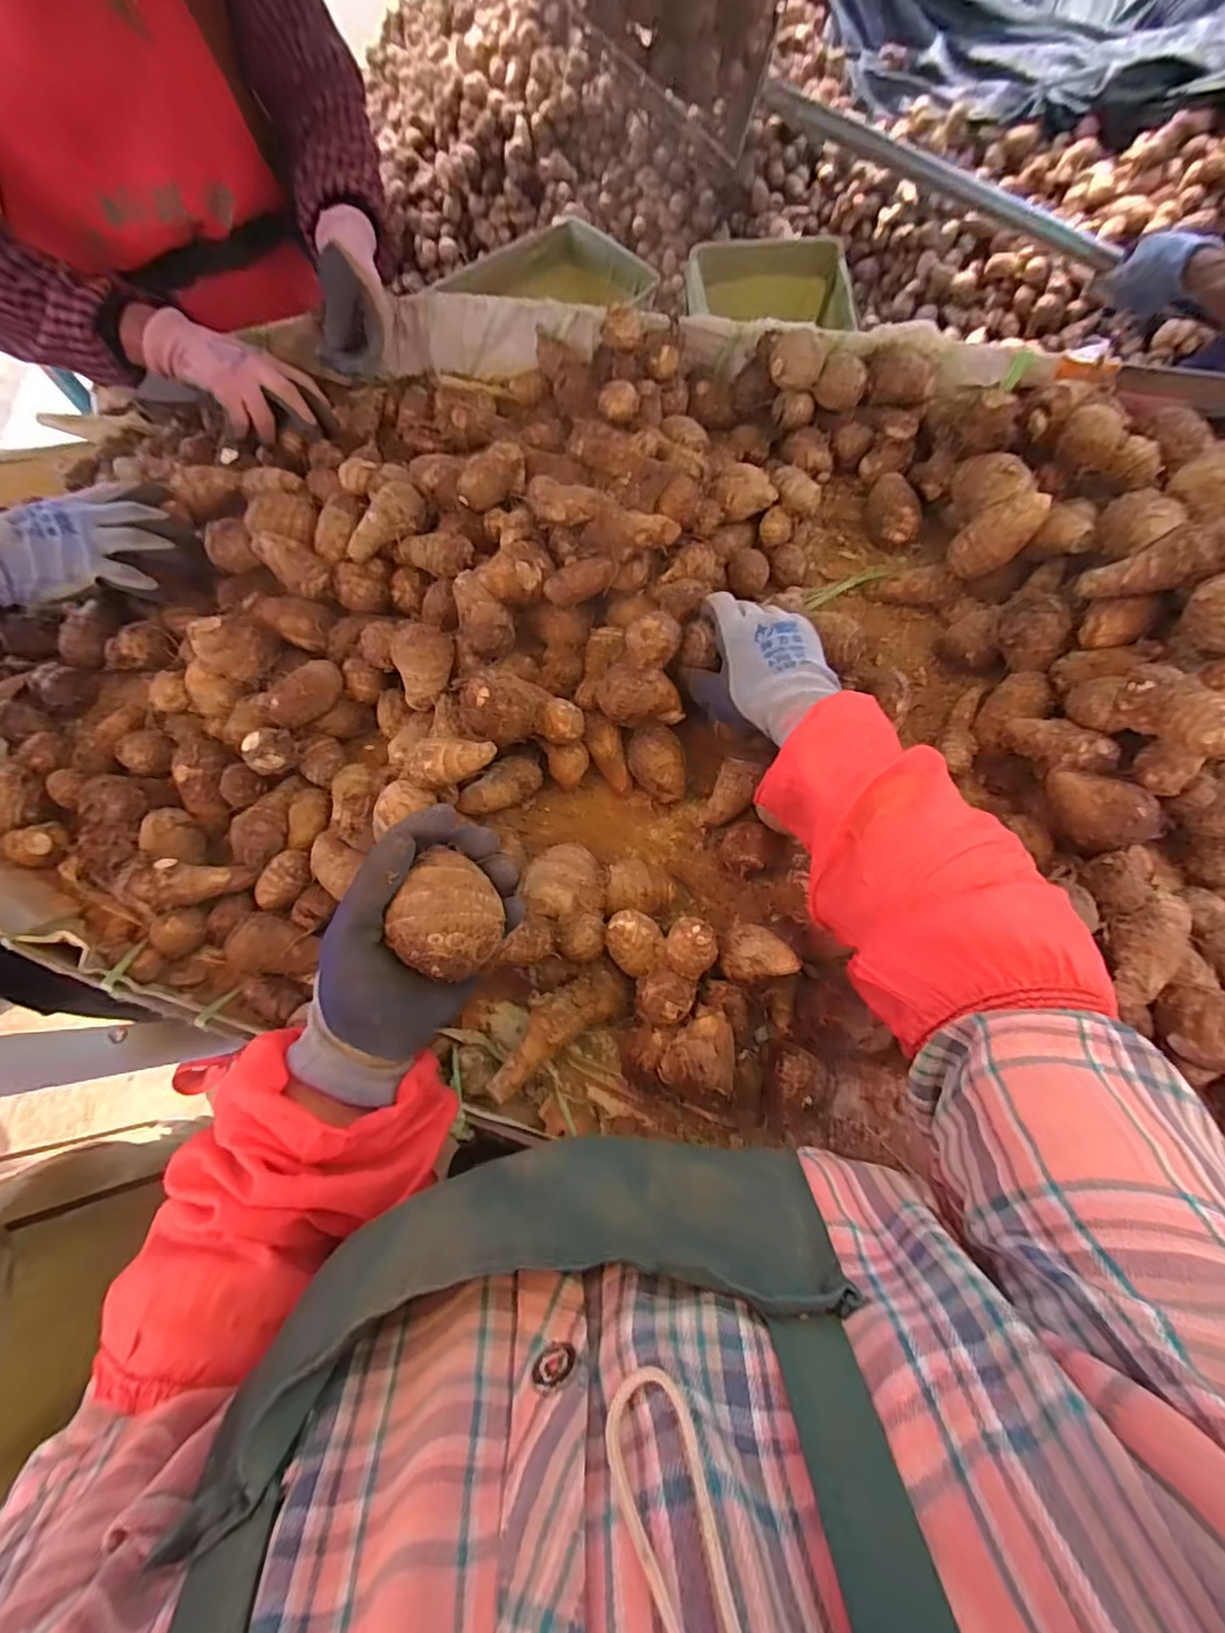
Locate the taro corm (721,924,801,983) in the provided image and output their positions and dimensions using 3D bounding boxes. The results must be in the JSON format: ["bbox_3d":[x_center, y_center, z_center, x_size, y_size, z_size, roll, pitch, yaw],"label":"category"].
[{"bbox_3d":[0.100,0.092,0.397,0.051,0.029,0.034,-8,51,40],"label":"taro corm"}]

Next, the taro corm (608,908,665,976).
[{"bbox_3d":[0.015,0.087,0.424,0.035,0.028,0.043,-28,75,-10],"label":"taro corm"}]

